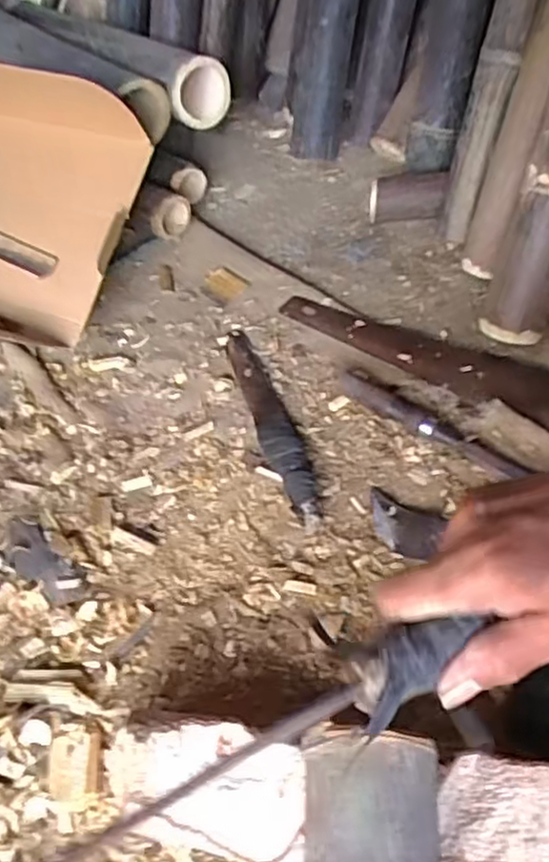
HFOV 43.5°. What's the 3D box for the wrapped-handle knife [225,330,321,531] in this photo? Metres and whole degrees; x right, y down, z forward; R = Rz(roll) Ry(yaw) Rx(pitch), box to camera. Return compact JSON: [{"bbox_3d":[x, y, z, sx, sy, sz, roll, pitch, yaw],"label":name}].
[{"bbox_3d":[-0.005,-0.016,0.689,0.038,0.023,0.267,-16,51,-10],"label":"wrapped-handle knife"}]

